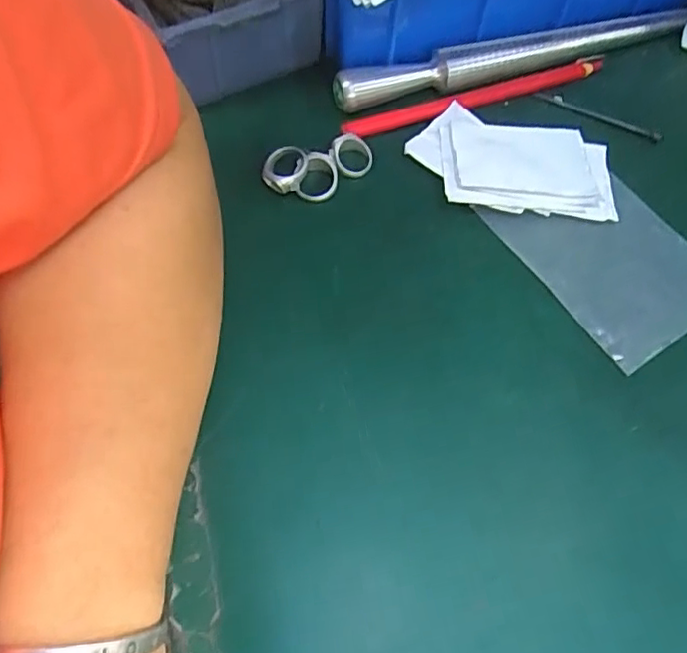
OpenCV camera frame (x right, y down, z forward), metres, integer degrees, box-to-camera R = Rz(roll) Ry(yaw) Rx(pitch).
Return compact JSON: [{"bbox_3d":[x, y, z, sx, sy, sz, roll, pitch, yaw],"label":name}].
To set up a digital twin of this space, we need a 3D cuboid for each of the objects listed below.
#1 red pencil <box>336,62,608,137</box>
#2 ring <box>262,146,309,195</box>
[{"bbox_3d":[0.076,-0.130,0.338,0.161,0.008,0.013,-19,65,-11],"label":"red pencil"},{"bbox_3d":[-0.030,-0.080,0.310,0.020,0.011,0.025,21,64,8],"label":"ring"}]

